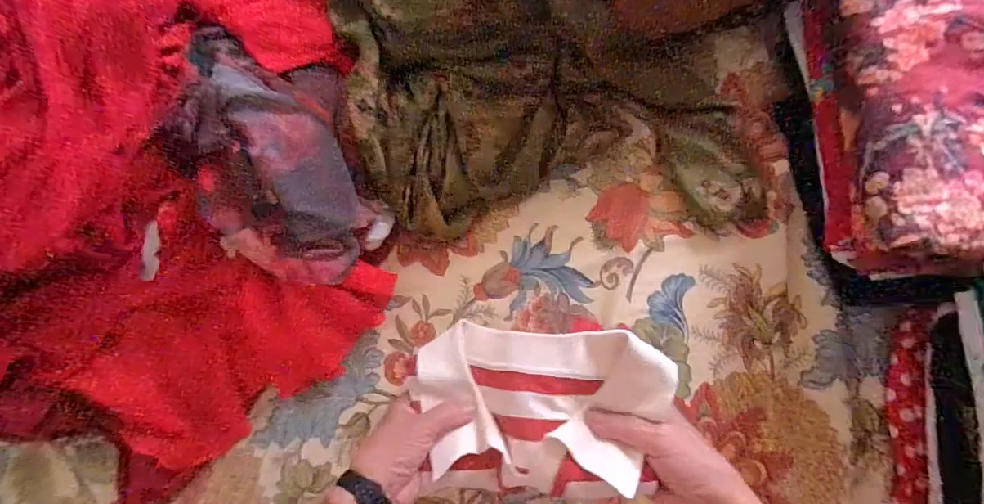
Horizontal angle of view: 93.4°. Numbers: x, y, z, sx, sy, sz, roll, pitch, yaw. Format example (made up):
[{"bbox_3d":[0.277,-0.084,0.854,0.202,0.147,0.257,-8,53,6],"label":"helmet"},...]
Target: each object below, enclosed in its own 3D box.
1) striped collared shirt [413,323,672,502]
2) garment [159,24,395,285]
[{"bbox_3d":[0.036,0.141,0.417,0.220,0.076,0.145,2,83,5],"label":"striped collared shirt"},{"bbox_3d":[-0.226,-0.100,0.484,0.171,0.085,0.280,-16,81,-5],"label":"garment"}]

